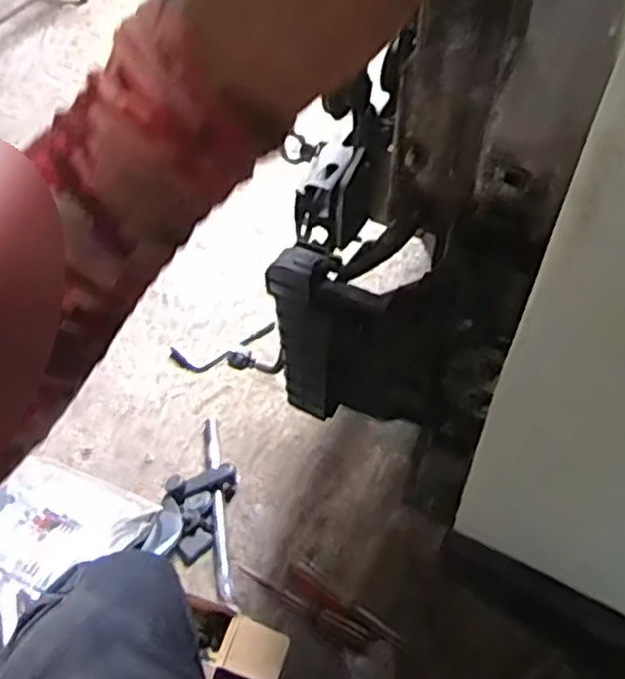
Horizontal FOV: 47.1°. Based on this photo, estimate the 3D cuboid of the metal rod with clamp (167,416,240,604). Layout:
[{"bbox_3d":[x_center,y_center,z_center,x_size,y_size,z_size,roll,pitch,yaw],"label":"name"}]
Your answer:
[{"bbox_3d":[-0.162,0.253,1.071,0.109,0.035,0.294,-11,54,-9],"label":"metal rod with clamp"}]

